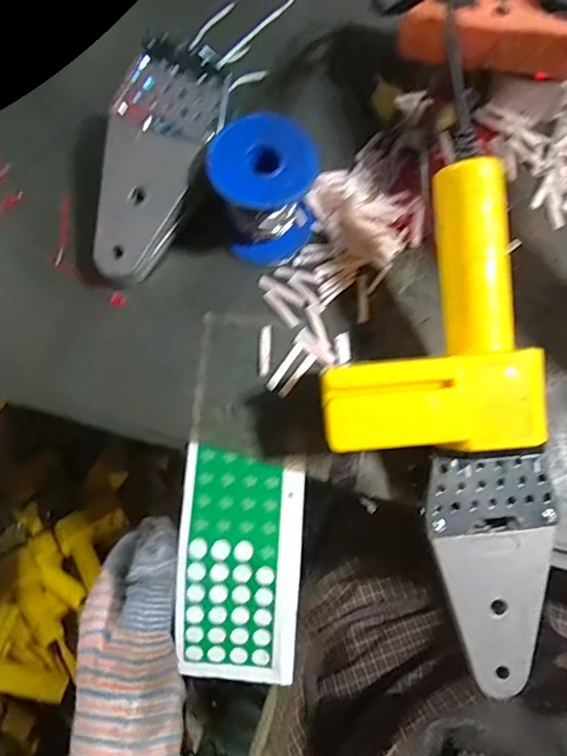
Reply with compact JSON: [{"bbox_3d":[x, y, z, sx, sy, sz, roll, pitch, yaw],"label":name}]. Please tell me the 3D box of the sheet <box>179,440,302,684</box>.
[{"bbox_3d":[-0.024,0.067,0.291,0.067,0.021,0.213,1,81,0],"label":"sheet"}]

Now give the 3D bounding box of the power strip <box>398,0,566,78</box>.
[{"bbox_3d":[0.144,-0.244,0.324,0.127,0.037,0.072,3,73,0],"label":"power strip"}]

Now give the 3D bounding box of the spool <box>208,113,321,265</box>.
[{"bbox_3d":[-0.011,-0.115,0.304,0.061,0.061,0.060,0,73,-1],"label":"spool"}]

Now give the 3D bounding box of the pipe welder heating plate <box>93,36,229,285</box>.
[{"bbox_3d":[-0.085,-0.132,0.299,0.061,0.011,0.140,24,91,4],"label":"pipe welder heating plate"}]

